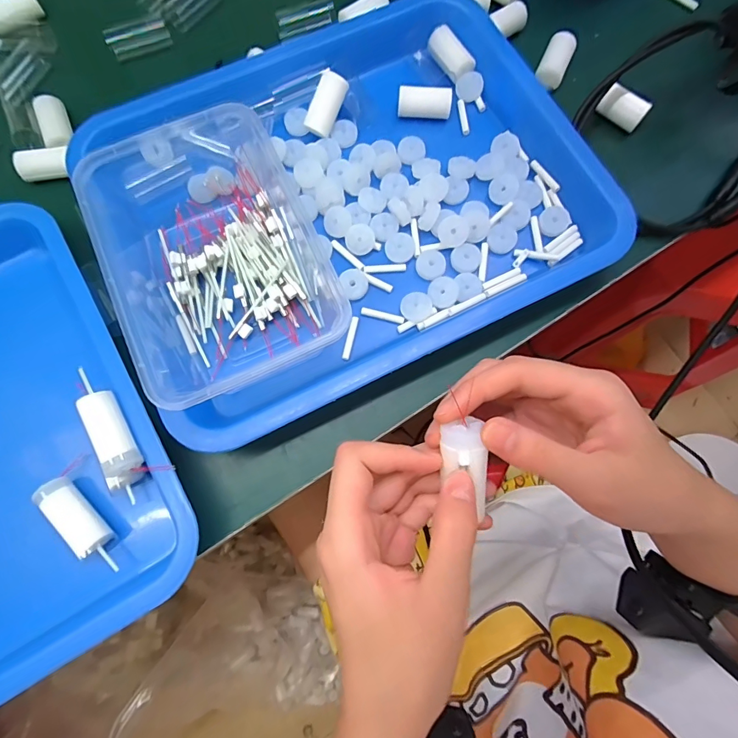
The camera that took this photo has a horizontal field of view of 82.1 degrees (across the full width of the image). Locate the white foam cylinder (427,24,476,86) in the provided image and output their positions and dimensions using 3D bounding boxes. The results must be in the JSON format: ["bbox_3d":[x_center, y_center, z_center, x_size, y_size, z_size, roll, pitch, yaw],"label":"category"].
[{"bbox_3d":[0.064,-0.248,0.334,0.020,0.015,0.041,-35,79,-8],"label":"white foam cylinder"}]

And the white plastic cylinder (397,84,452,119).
[{"bbox_3d":[0.043,-0.203,0.324,0.041,0.018,0.014,3,76,0],"label":"white plastic cylinder"}]

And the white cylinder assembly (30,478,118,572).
[{"bbox_3d":[-0.171,0.093,0.254,0.017,0.019,0.064,-41,80,-9],"label":"white cylinder assembly"}]

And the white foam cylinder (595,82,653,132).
[{"bbox_3d":[0.196,-0.201,0.326,0.034,0.023,0.020,41,79,9],"label":"white foam cylinder"}]

